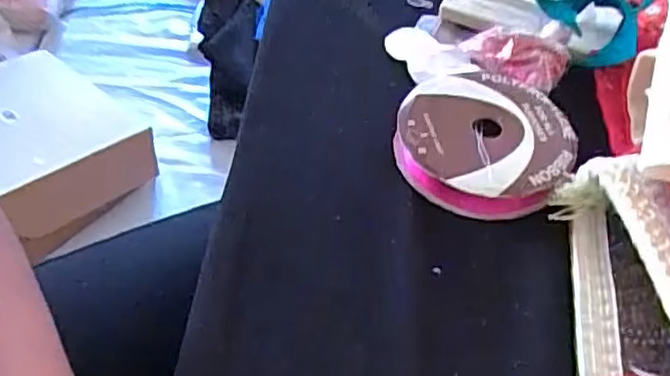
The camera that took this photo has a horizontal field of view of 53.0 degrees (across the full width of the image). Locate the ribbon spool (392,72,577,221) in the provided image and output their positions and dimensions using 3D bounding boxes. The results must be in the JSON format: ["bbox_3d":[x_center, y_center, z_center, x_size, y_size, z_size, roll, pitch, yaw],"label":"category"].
[{"bbox_3d":[0.083,-0.029,0.378,0.095,0.018,0.095,1,51,-1],"label":"ribbon spool"}]

